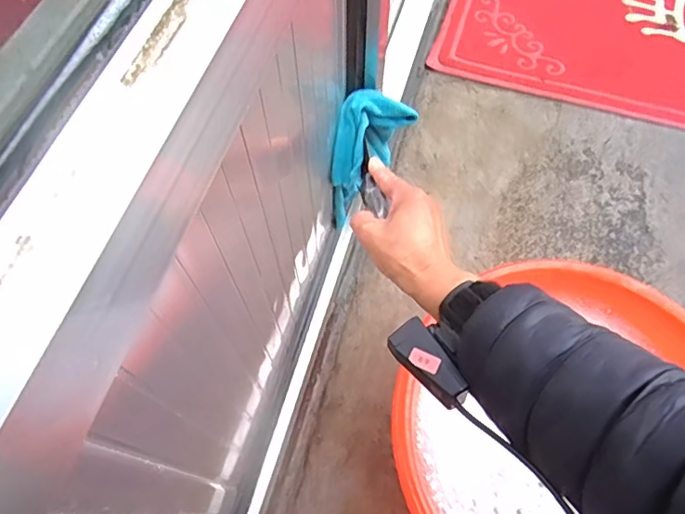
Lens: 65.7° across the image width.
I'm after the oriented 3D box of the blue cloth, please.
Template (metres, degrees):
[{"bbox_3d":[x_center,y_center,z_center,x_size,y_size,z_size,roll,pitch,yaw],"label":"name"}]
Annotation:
[{"bbox_3d":[0.030,-0.102,0.580,0.068,0.144,0.084,15,65,6],"label":"blue cloth"}]

